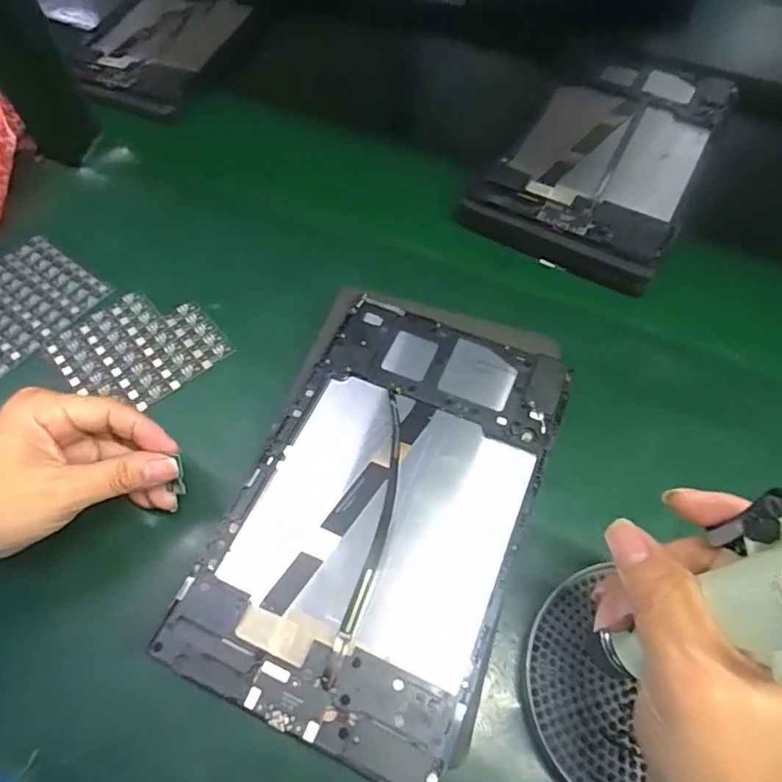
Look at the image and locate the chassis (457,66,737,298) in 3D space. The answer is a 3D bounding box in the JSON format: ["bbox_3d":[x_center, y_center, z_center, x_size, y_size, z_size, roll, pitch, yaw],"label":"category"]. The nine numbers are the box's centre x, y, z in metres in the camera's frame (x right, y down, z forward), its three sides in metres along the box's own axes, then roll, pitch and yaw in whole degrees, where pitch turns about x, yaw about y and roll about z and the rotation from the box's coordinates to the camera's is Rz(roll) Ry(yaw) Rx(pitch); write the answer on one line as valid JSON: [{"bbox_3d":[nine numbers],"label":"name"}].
[{"bbox_3d":[0.180,-0.201,0.467,0.148,0.023,0.250,26,65,16],"label":"chassis"}]

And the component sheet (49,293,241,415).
[{"bbox_3d":[-0.177,-0.030,0.387,0.098,0.007,0.094,-38,66,-19],"label":"component sheet"}]

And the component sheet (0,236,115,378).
[{"bbox_3d":[-0.277,-0.066,0.409,0.092,0.011,0.101,35,66,19],"label":"component sheet"}]

